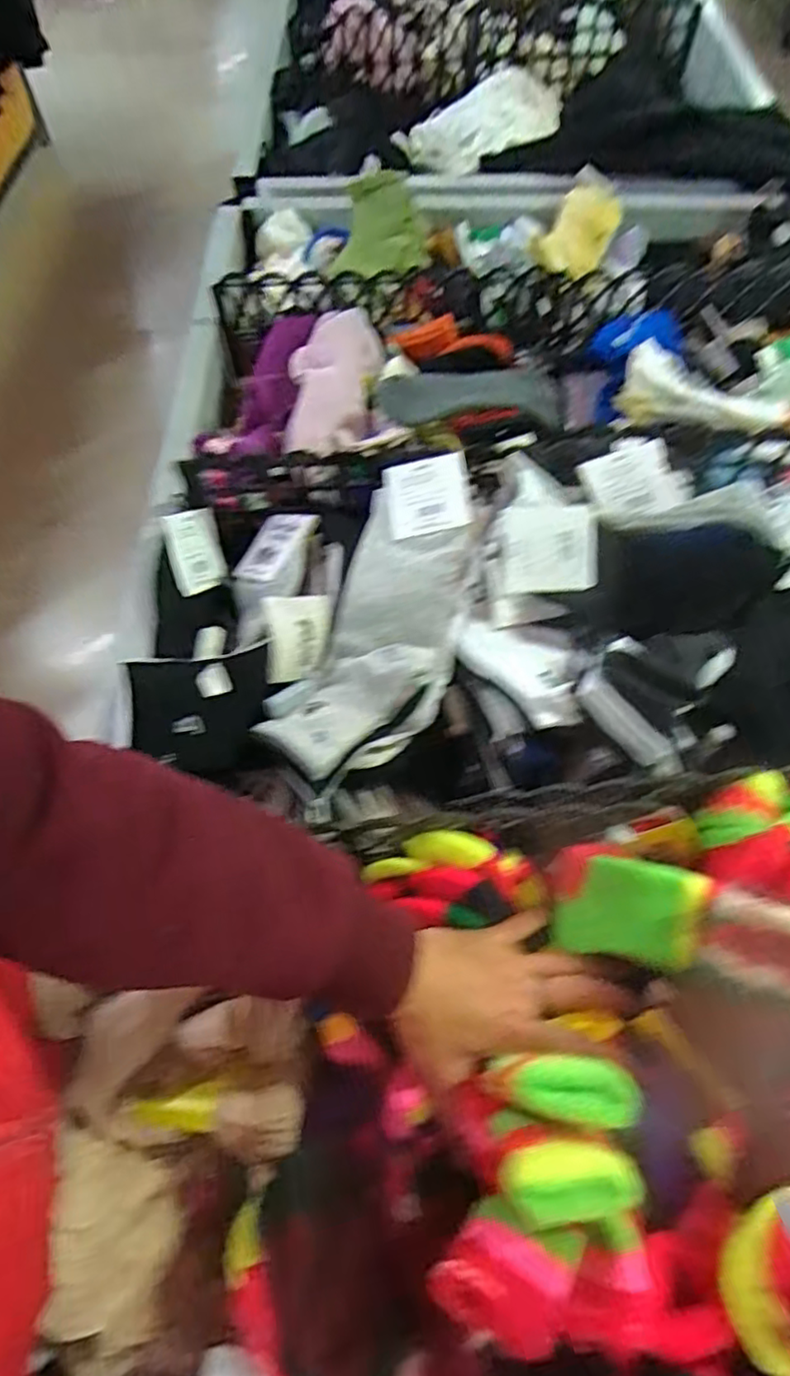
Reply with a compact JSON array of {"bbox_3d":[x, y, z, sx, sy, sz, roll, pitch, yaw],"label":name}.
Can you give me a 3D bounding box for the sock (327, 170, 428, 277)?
[{"bbox_3d":[-0.010,-0.586,0.803,0.107,0.044,0.182,6,63,4],"label":"sock"}]

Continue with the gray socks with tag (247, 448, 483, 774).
[{"bbox_3d":[-0.004,-0.064,0.511,0.114,0.038,0.287,18,64,10],"label":"gray socks with tag"}]

